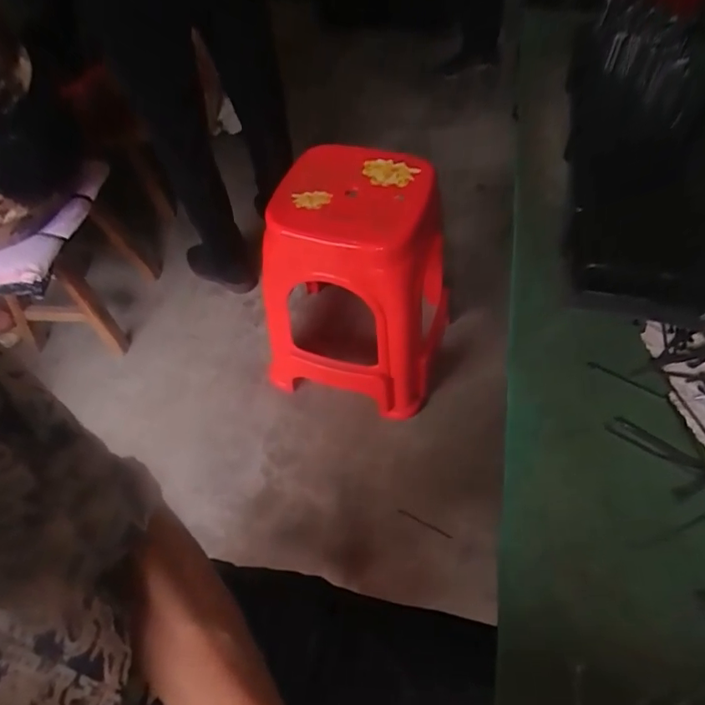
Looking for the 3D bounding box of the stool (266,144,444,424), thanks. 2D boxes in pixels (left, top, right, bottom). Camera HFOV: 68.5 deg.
[{"bbox_3d":[0.016,-0.129,1.090,0.354,0.499,0.304,13,55,13],"label":"stool"}]

